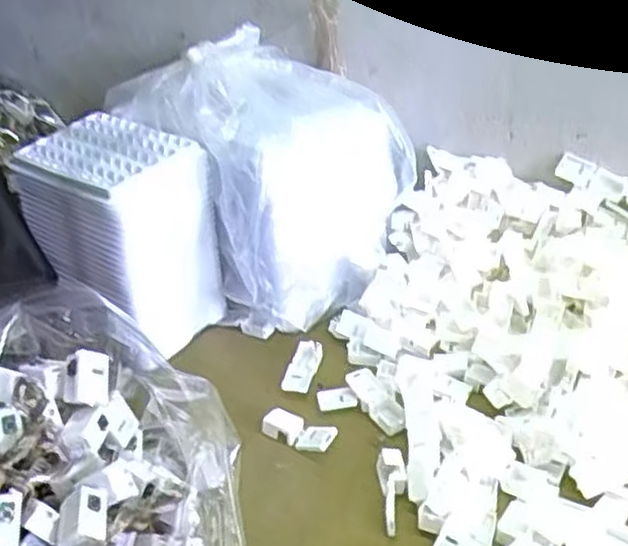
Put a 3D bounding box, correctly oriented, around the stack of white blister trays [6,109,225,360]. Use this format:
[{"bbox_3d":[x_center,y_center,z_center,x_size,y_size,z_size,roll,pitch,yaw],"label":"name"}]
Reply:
[{"bbox_3d":[-0.151,-0.028,0.612,0.115,0.152,0.098,23,41,37],"label":"stack of white blister trays"}]

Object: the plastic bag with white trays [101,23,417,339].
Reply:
[{"bbox_3d":[-0.044,-0.083,0.653,0.160,0.191,0.198,-26,38,-31],"label":"plastic bag with white trays"}]

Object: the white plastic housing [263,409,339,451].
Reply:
[{"bbox_3d":[-0.009,0.107,0.524,0.052,0.013,0.023,16,37,29],"label":"white plastic housing"}]

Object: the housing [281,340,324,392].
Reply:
[{"bbox_3d":[-0.008,0.069,0.583,0.020,0.006,0.056,5,33,15],"label":"housing"}]

